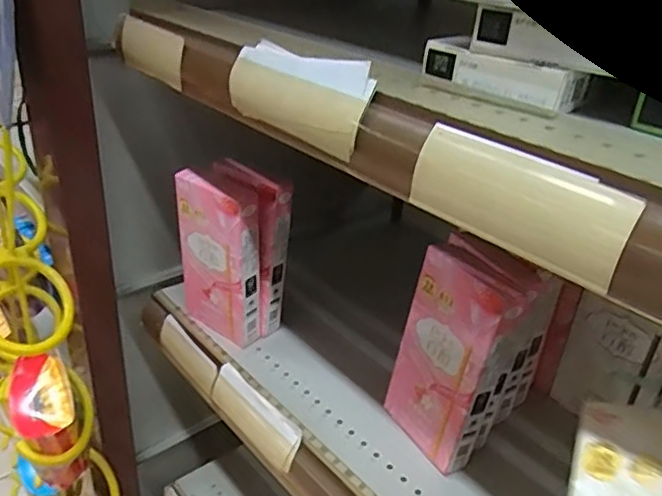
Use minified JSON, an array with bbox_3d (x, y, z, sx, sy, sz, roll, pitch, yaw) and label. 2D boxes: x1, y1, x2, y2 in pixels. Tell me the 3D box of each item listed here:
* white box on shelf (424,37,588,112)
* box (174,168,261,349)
[{"bbox_3d":[0.096,-0.098,0.333,0.081,0.021,0.036,29,37,35],"label":"white box on shelf"},{"bbox_3d":[-0.109,0.012,0.575,0.087,0.159,0.027,25,35,31],"label":"box"}]

